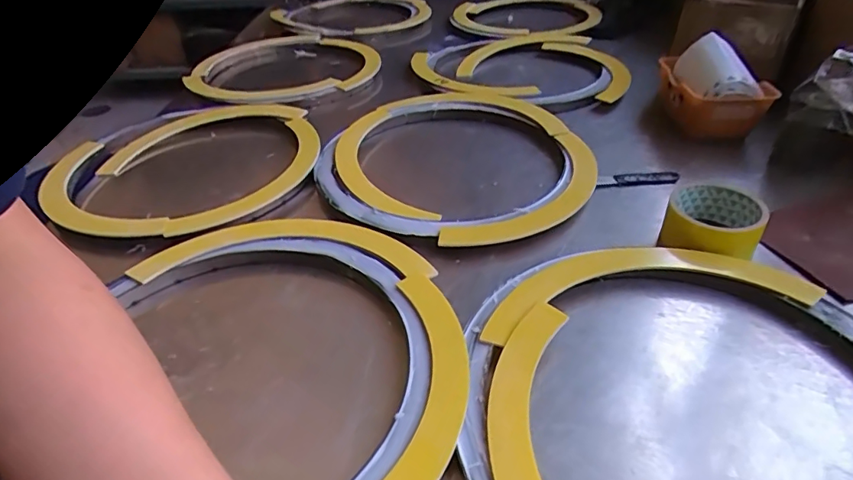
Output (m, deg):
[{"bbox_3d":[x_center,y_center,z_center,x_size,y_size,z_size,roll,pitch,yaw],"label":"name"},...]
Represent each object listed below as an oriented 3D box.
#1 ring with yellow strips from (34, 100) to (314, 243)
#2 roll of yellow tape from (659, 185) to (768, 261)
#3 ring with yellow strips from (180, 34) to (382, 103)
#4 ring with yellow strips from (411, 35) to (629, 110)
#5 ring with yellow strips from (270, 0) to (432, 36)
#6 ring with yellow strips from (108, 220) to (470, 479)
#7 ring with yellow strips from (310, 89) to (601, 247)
[{"bbox_3d":[-0.318,-0.105,0.685,0.328,0.035,0.330,-2,36,1],"label":"ring with yellow strips"},{"bbox_3d":[0.281,-0.017,0.510,0.083,0.042,0.085,13,39,20],"label":"roll of yellow tape"},{"bbox_3d":[-0.261,-0.324,0.953,0.332,0.029,0.324,-2,36,1],"label":"ring with yellow strips"},{"bbox_3d":[0.154,-0.301,0.886,0.356,0.028,0.312,10,38,16],"label":"ring with yellow strips"},{"bbox_3d":[-0.176,-0.535,1.201,0.304,0.019,0.349,-27,45,-30],"label":"ring with yellow strips"},{"bbox_3d":[-0.135,0.093,0.401,0.328,0.020,0.356,-2,36,1],"label":"ring with yellow strips"},{"bbox_3d":[0.025,-0.116,0.658,0.324,0.016,0.371,-10,36,-10],"label":"ring with yellow strips"}]

